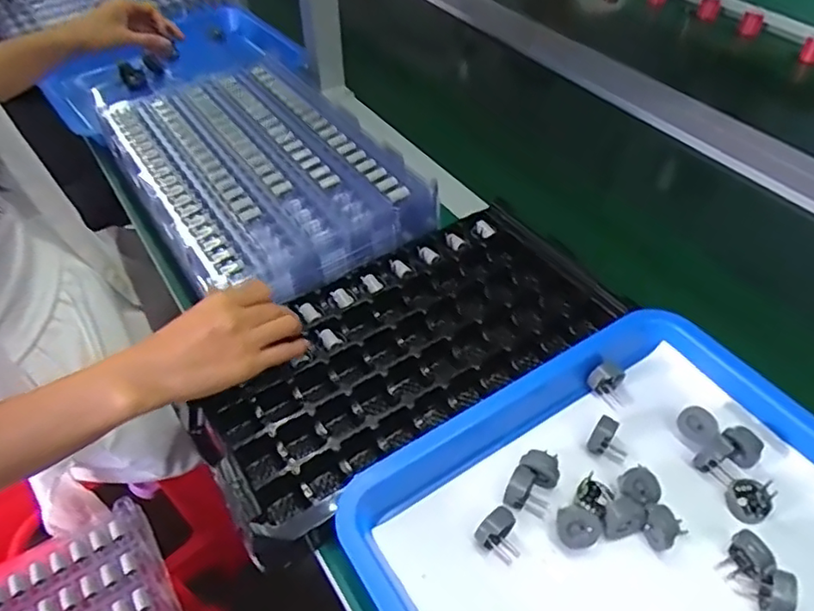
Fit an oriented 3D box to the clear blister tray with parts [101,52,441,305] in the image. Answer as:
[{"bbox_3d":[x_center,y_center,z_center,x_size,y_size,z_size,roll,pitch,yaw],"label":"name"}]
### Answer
[{"bbox_3d":[-0.167,-0.153,0.671,0.241,0.053,0.379,-24,50,-20],"label":"clear blister tray with parts"}]

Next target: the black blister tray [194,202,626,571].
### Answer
[{"bbox_3d":[-0.002,0.032,0.525,0.356,0.028,0.178,-30,52,-25],"label":"black blister tray"}]

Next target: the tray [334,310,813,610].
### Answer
[{"bbox_3d":[0.152,0.153,0.413,0.329,0.050,0.257,-26,50,-22],"label":"tray"}]

